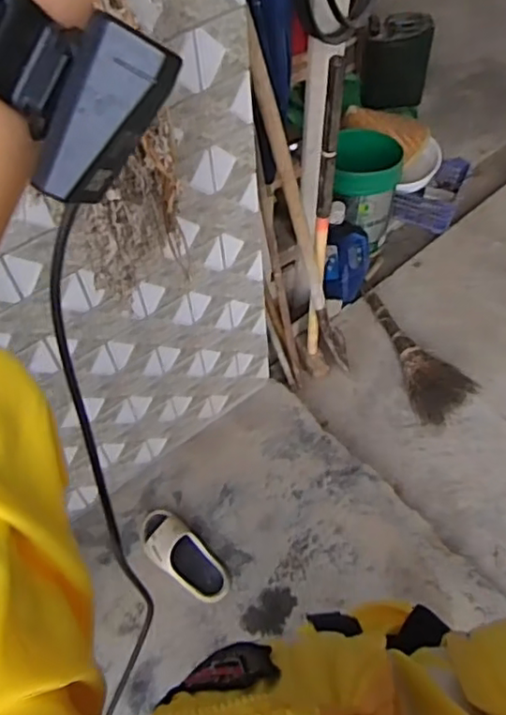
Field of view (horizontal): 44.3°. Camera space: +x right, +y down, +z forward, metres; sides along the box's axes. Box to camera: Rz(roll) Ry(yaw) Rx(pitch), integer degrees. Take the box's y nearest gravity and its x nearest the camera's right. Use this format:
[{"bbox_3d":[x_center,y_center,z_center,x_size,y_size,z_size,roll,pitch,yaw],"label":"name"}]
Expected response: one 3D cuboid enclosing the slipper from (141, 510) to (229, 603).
[{"bbox_3d":[-0.174,0.477,1.501,0.110,0.062,0.269,-39,61,-22],"label":"slipper"}]

